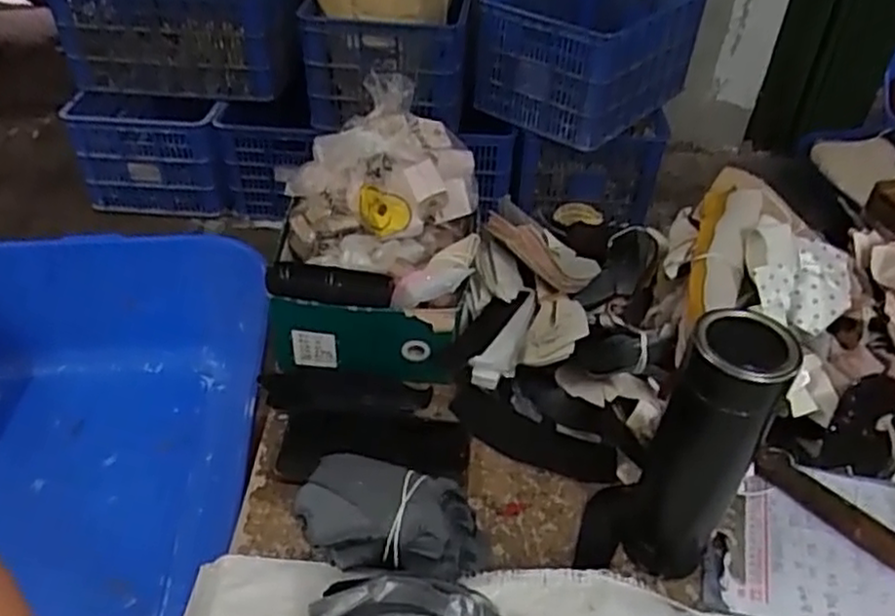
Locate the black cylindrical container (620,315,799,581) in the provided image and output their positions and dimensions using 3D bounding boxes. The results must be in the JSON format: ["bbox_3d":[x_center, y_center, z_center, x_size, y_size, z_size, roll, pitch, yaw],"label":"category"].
[{"bbox_3d":[0.176,0.104,0.496,0.061,0.221,0.056,2,40,-2],"label":"black cylindrical container"}]

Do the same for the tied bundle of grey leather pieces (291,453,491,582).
[{"bbox_3d":[-0.042,0.166,0.540,0.139,0.057,0.081,17,42,16],"label":"tied bundle of grey leather pieces"}]

